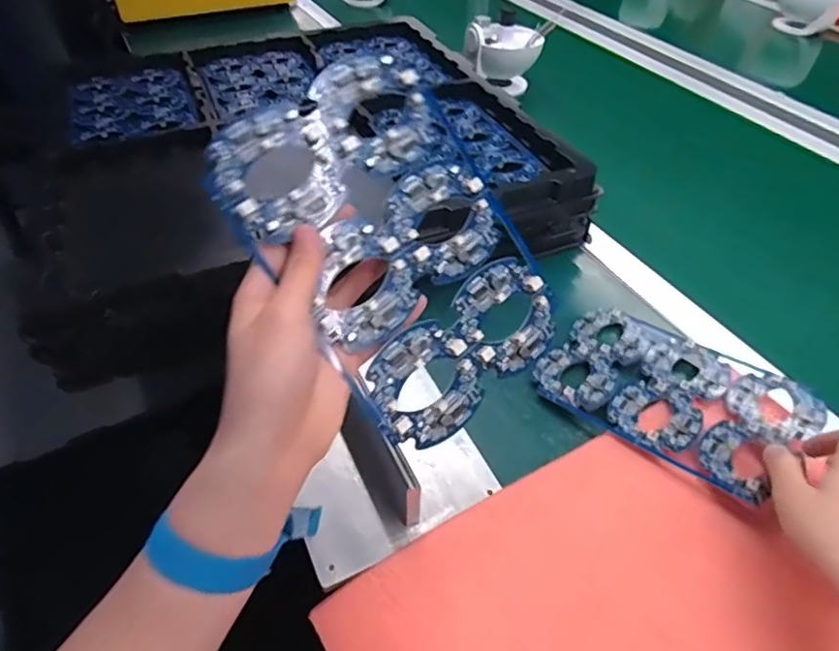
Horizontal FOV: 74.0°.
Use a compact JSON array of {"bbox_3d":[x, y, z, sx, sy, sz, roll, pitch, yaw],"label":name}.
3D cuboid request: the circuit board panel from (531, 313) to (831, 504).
[{"bbox_3d":[0.207,0.053,0.459,0.195,0.011,0.133,27,50,30],"label":"circuit board panel"}]

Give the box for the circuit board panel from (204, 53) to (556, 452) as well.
[{"bbox_3d":[-0.010,-0.042,0.314,0.132,0.200,0.010,-38,12,-18],"label":"circuit board panel"}]

